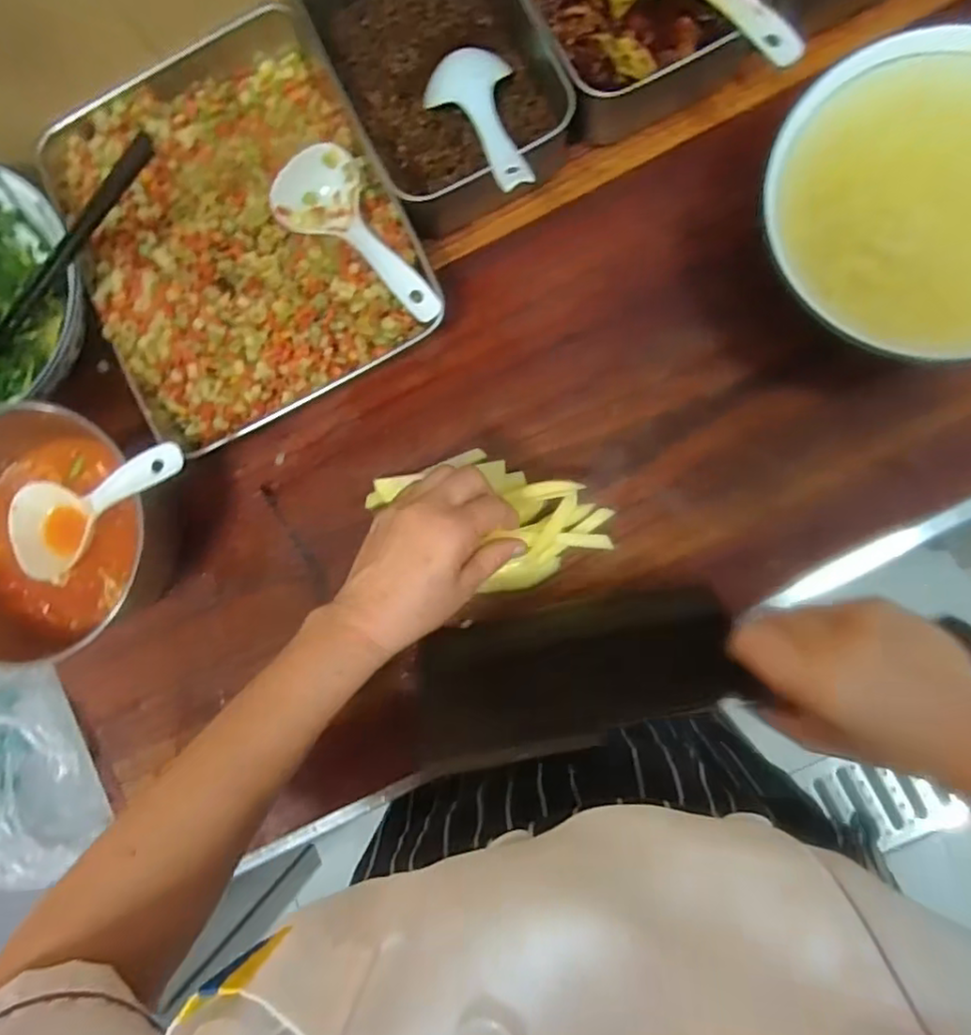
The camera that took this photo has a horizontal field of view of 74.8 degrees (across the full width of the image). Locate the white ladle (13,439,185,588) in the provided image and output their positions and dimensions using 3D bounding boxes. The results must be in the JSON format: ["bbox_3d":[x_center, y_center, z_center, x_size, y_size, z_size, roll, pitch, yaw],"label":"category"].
[{"bbox_3d":[-0.264,-0.007,0.431,0.170,0.034,0.071,-18,83,30],"label":"white ladle"}]

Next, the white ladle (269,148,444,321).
[{"bbox_3d":[-0.094,-0.209,0.482,0.070,0.034,0.181,-40,70,2],"label":"white ladle"}]

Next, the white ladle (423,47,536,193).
[{"bbox_3d":[-0.001,-0.281,0.456,0.063,0.017,0.158,-18,64,5],"label":"white ladle"}]

